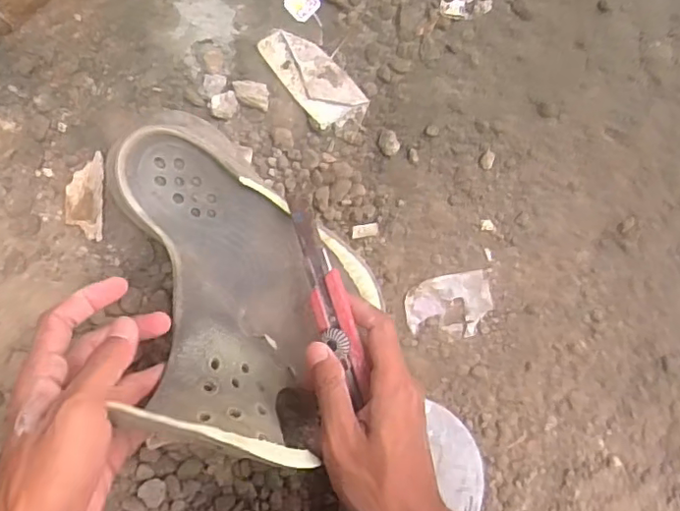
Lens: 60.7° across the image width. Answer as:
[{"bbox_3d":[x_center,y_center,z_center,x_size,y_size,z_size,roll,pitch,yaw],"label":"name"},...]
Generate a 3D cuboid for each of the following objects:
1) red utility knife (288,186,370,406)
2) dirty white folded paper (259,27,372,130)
[{"bbox_3d":[-0.008,0.028,0.407,0.024,0.015,0.147,-19,92,-8],"label":"red utility knife"},{"bbox_3d":[-0.022,-0.142,0.475,0.097,0.010,0.045,43,85,-8],"label":"dirty white folded paper"}]

